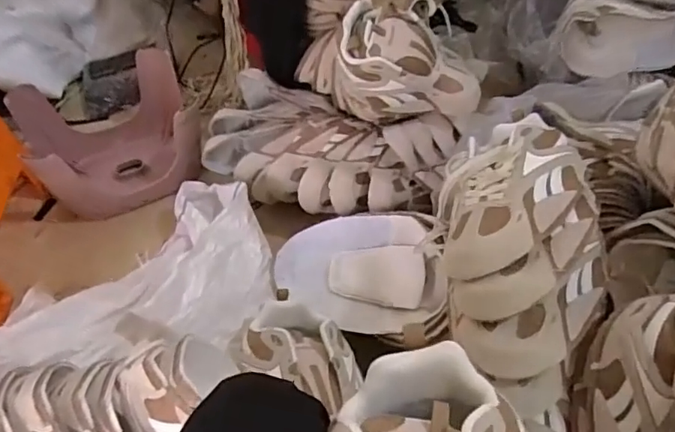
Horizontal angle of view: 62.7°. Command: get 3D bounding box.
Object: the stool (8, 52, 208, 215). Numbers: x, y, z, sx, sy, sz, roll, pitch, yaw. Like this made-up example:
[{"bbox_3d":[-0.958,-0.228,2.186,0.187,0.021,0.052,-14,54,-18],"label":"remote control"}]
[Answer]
[{"bbox_3d":[-0.430,-0.149,1.078,0.302,0.188,0.279,-26,50,-16],"label":"stool"}]

